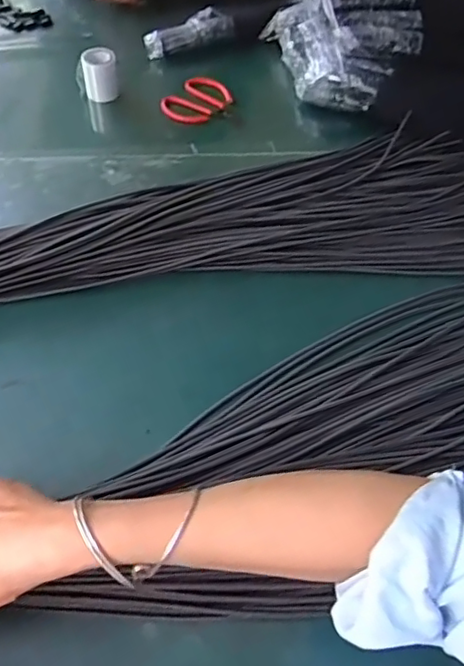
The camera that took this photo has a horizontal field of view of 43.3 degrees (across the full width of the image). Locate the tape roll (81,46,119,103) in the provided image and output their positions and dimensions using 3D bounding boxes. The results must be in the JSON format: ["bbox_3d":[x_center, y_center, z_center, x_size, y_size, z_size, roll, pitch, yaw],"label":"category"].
[{"bbox_3d":[-0.171,-0.334,0.761,0.042,0.061,0.042,-11,56,-9],"label":"tape roll"}]

